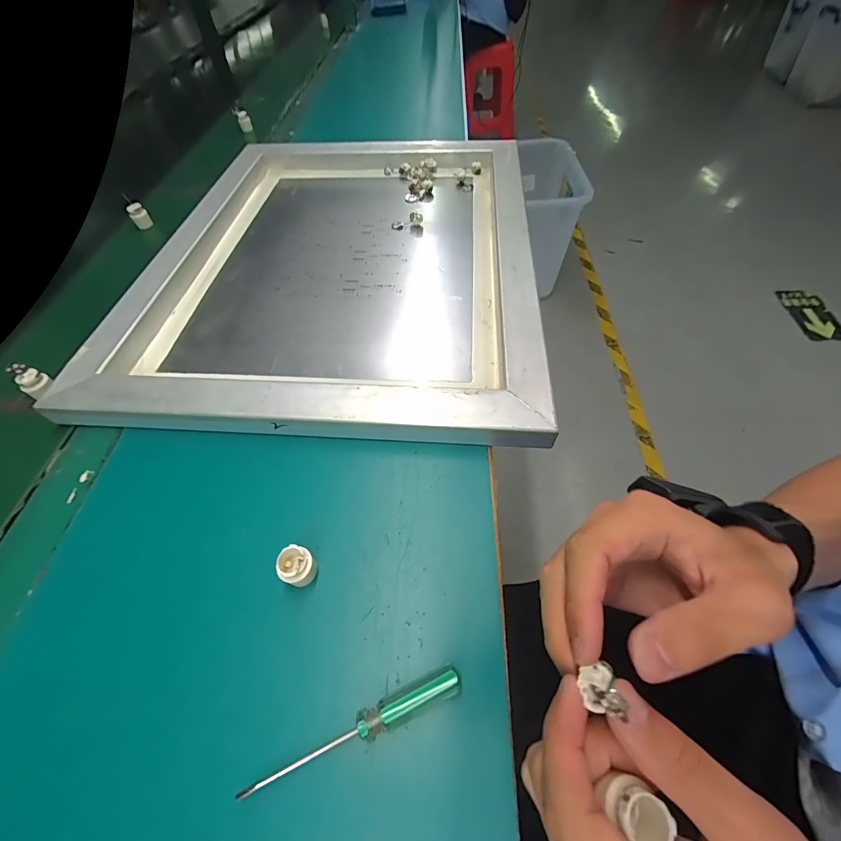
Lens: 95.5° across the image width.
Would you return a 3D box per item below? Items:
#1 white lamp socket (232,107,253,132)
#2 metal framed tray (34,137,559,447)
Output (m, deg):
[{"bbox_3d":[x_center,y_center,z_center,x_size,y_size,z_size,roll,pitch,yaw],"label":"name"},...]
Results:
[{"bbox_3d":[-0.333,-0.564,0.717,0.024,0.032,0.027,-24,56,-12],"label":"white lamp socket"},{"bbox_3d":[-0.090,-0.209,0.449,0.431,0.034,0.538,1,55,6],"label":"metal framed tray"}]

